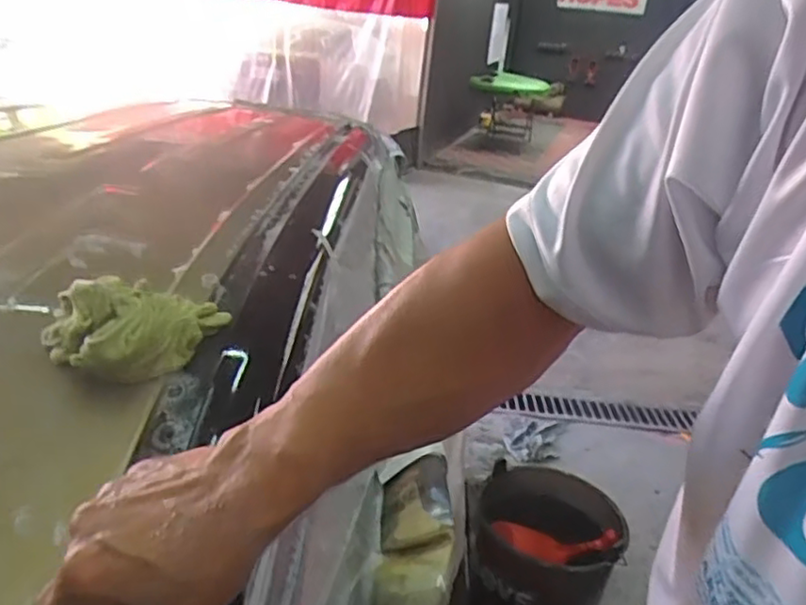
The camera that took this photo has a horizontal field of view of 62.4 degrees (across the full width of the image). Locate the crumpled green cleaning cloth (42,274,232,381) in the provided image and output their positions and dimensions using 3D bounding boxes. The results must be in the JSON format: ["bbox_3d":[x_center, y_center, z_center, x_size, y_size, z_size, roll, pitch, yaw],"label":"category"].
[{"bbox_3d":[-0.210,0.010,0.560,0.094,0.072,0.152,26,31,37],"label":"crumpled green cleaning cloth"}]

